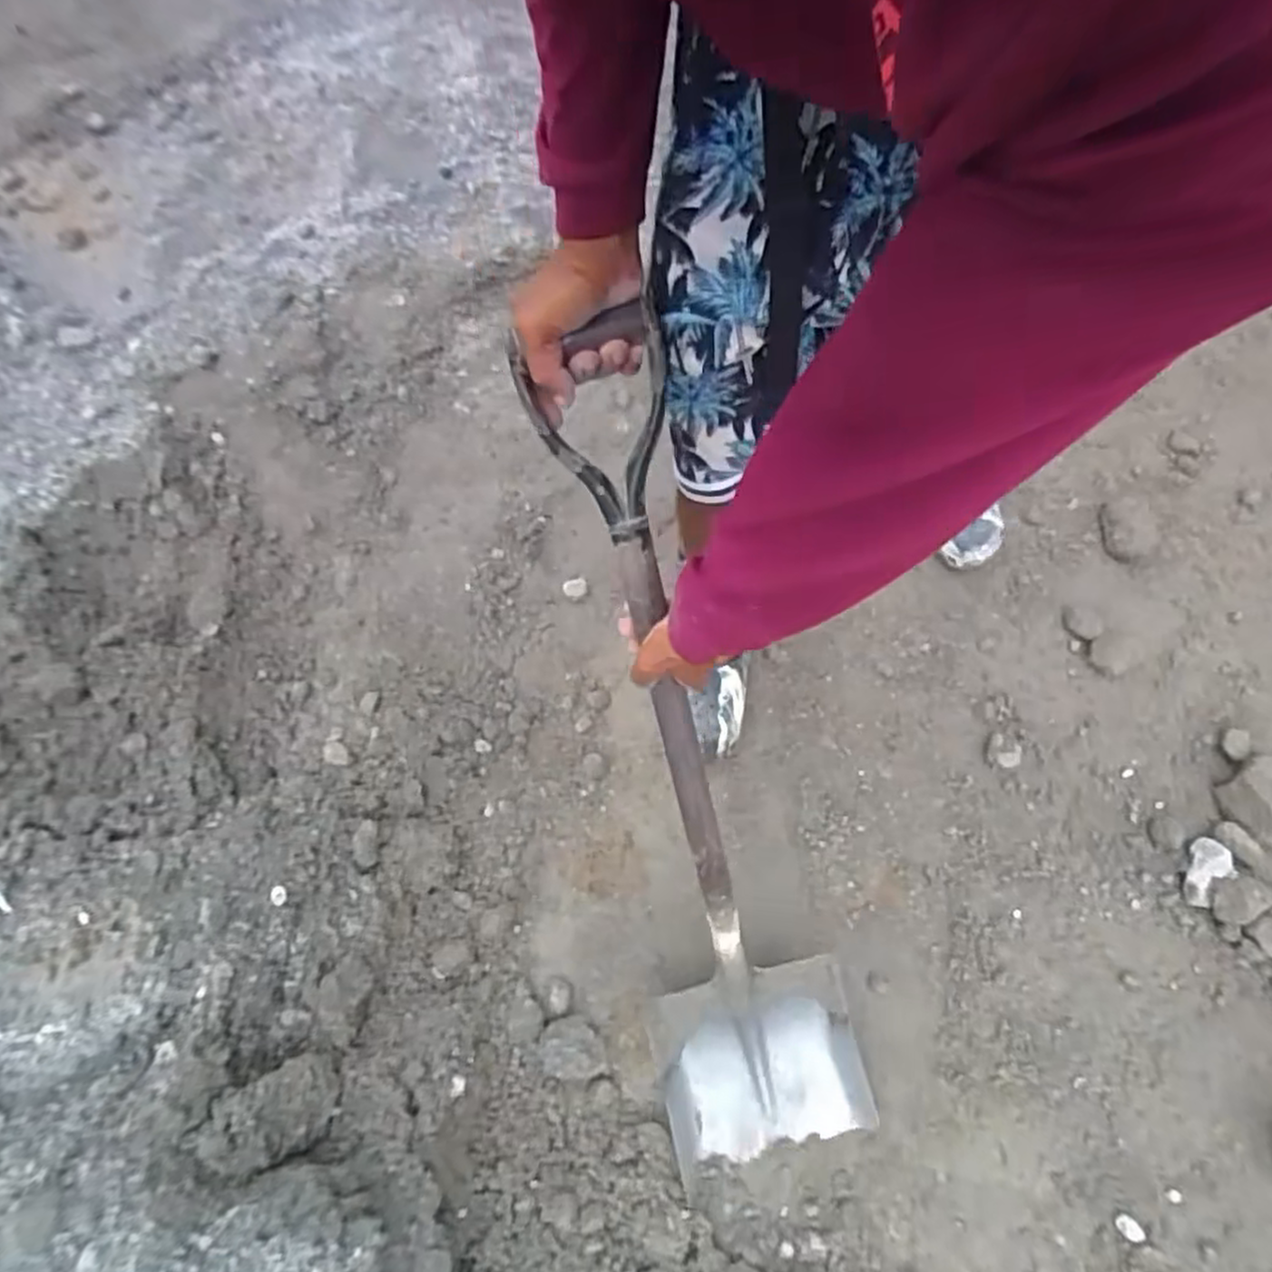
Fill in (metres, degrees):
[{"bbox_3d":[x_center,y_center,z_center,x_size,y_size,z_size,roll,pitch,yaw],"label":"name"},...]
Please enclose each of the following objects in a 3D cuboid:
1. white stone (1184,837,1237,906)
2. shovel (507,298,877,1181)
[{"bbox_3d":[0.718,0.298,0.912,0.042,0.028,0.088,24,69,10],"label":"white stone"},{"bbox_3d":[0.074,0.180,0.706,0.215,0.907,0.105,-15,25,-6],"label":"shovel"}]

